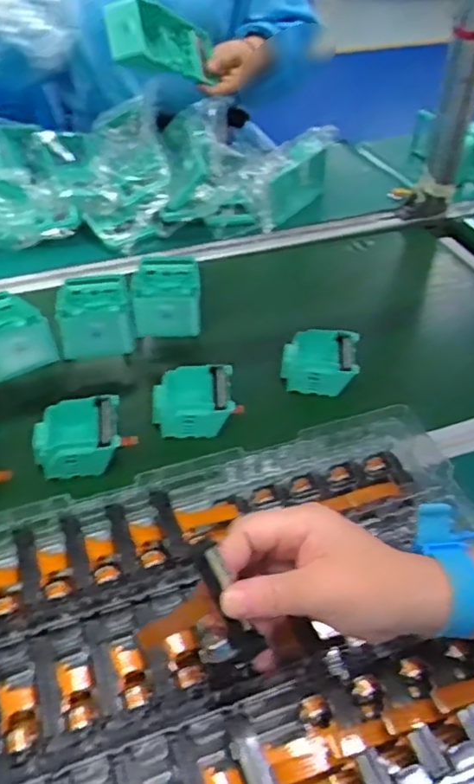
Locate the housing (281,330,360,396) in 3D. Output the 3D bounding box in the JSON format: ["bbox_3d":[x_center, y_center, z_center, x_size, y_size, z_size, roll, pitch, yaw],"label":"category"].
[{"bbox_3d":[0.095,-0.036,0.721,0.082,0.036,0.090,6,44,5],"label":"housing"}]

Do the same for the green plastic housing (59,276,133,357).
[{"bbox_3d":[-0.177,-0.109,0.776,0.088,0.042,0.174,-7,45,-9],"label":"green plastic housing"}]

